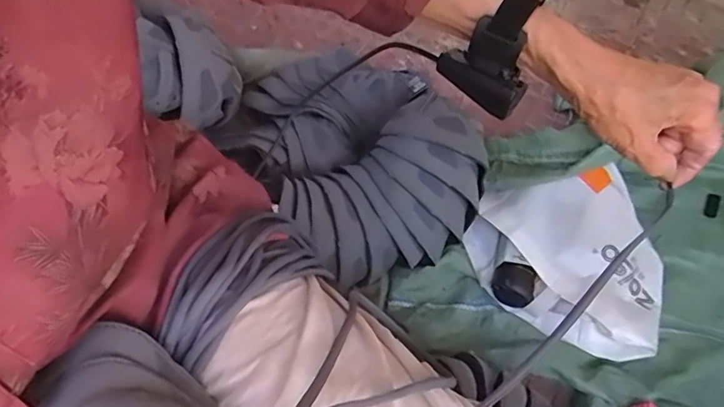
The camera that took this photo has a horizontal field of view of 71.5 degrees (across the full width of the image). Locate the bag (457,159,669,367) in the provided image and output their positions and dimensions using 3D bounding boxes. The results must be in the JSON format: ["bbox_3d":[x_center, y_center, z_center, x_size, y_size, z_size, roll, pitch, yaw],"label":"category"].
[{"bbox_3d":[0.322,0.090,0.758,0.250,0.111,0.285,-22,60,-16],"label":"bag"}]

